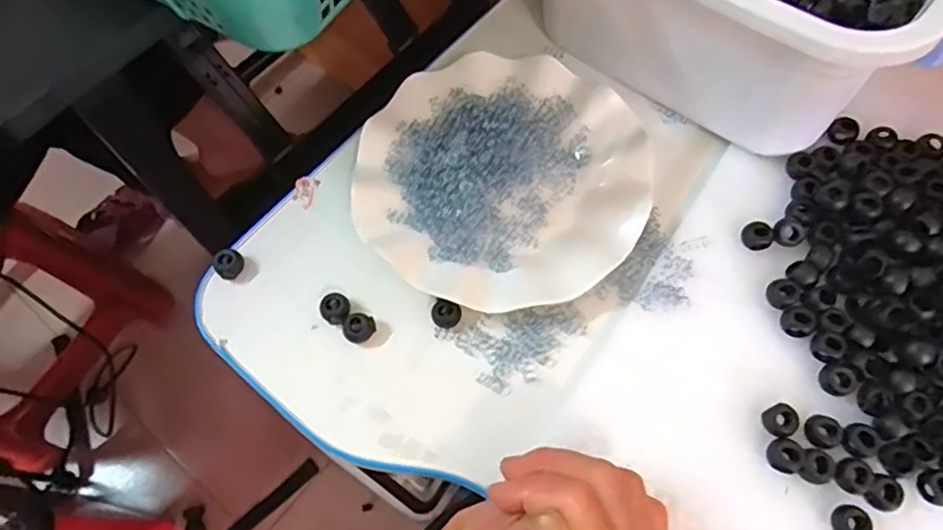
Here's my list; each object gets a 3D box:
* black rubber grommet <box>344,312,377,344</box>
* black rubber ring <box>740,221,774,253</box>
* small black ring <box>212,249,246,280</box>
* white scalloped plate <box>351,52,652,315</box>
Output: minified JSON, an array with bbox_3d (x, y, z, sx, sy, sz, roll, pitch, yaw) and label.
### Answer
[{"bbox_3d":[-0.067,0.037,0.372,0.016,0.008,0.018,38,73,16],"label":"black rubber grommet"},{"bbox_3d":[0.174,-0.017,0.378,0.015,0.010,0.017,-42,72,-15],"label":"black rubber ring"},{"bbox_3d":[-0.152,-0.001,0.390,0.016,0.009,0.018,34,71,15],"label":"small black ring"},{"bbox_3d":[0.020,-0.058,0.404,0.177,0.021,0.179,-1,66,1],"label":"white scalloped plate"}]

